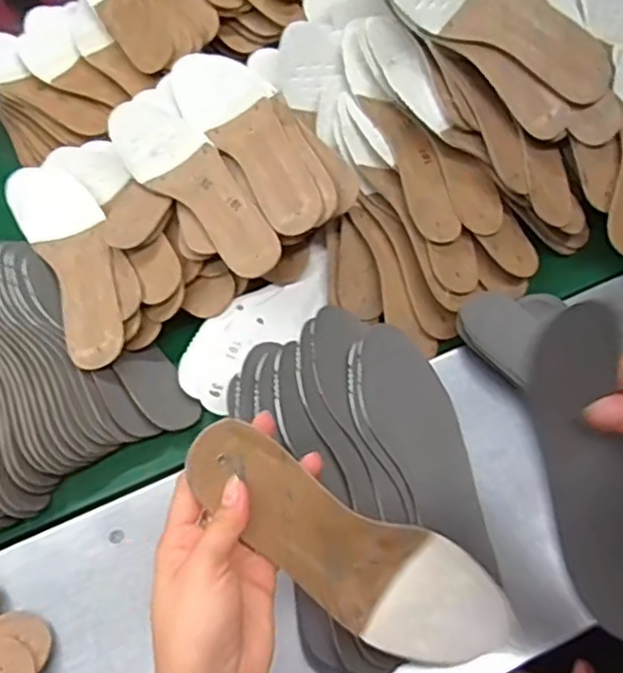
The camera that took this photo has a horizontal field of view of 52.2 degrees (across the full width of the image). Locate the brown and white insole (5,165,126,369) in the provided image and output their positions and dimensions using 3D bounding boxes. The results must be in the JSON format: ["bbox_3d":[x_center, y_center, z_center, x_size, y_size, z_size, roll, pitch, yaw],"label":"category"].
[{"bbox_3d":[-0.244,-0.087,0.656,0.081,0.027,0.271,-27,59,-13],"label":"brown and white insole"}]

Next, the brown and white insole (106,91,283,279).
[{"bbox_3d":[-0.119,-0.155,0.636,0.076,0.011,0.254,-39,68,-4],"label":"brown and white insole"}]

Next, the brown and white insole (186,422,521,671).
[{"bbox_3d":[0.028,0.143,0.407,0.252,0.011,0.077,33,86,-16],"label":"brown and white insole"}]

